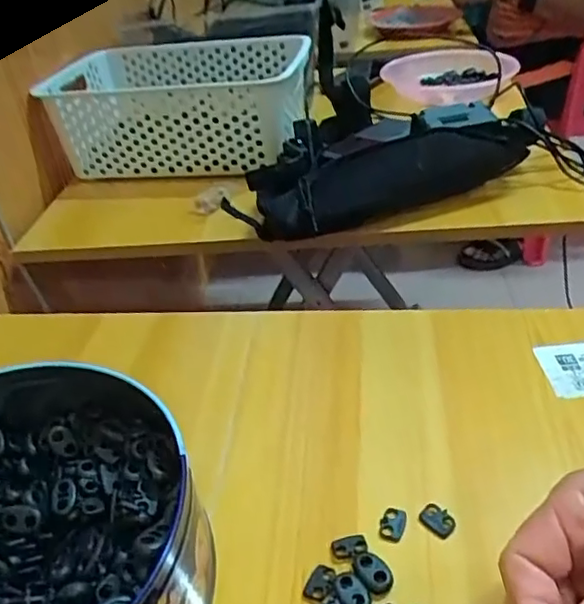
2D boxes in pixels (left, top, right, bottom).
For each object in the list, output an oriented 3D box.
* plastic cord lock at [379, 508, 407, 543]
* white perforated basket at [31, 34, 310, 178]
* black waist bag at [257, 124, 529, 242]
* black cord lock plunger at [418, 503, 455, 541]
[{"bbox_3d":[0.054,0.118,0.318,0.013,0.004,0.019,4,35,15],"label":"plastic cord lock"},{"bbox_3d":[-0.140,-0.266,0.804,0.321,0.112,0.240,2,34,12],"label":"white perforated basket"},{"bbox_3d":[0.107,-0.120,0.597,0.289,0.078,0.045,-18,35,-17],"label":"black waist bag"},{"bbox_3d":[0.077,0.115,0.318,0.013,0.004,0.018,-24,38,-25],"label":"black cord lock plunger"}]

